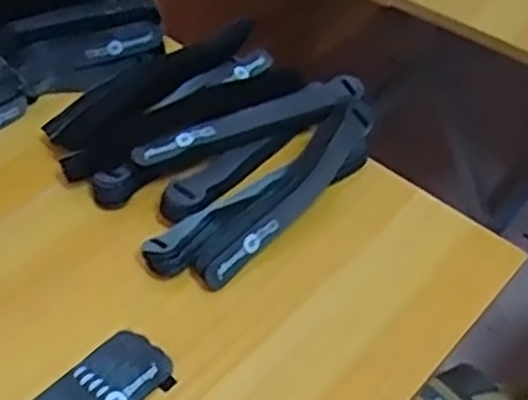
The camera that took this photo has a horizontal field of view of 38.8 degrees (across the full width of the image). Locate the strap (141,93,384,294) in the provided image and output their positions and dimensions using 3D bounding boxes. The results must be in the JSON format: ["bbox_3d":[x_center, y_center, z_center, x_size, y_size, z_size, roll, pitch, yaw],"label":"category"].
[{"bbox_3d":[0.014,-0.008,0.549,0.214,0.031,0.049,-34,59,-29],"label":"strap"}]

